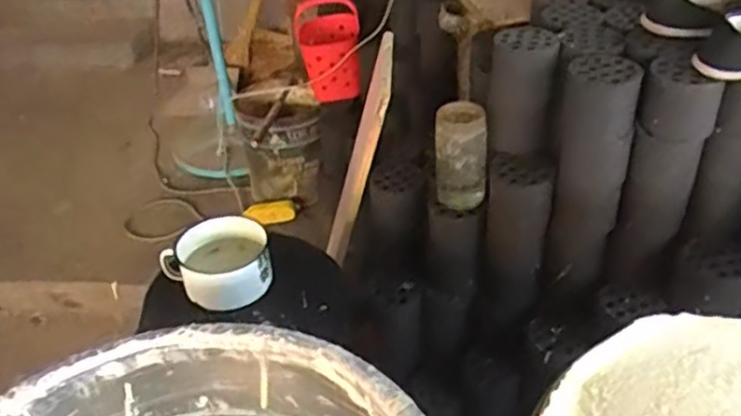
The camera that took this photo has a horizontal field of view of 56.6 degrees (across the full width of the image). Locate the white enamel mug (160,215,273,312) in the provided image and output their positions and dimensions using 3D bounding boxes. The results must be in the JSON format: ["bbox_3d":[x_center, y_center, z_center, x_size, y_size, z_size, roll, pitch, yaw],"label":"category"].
[{"bbox_3d":[-0.246,0.092,1.118,0.170,0.090,0.125,-17,37,-17],"label":"white enamel mug"}]

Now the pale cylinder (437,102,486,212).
[{"bbox_3d":[0.150,-0.082,1.134,0.083,0.167,0.068,-1,35,4],"label":"pale cylinder"}]

